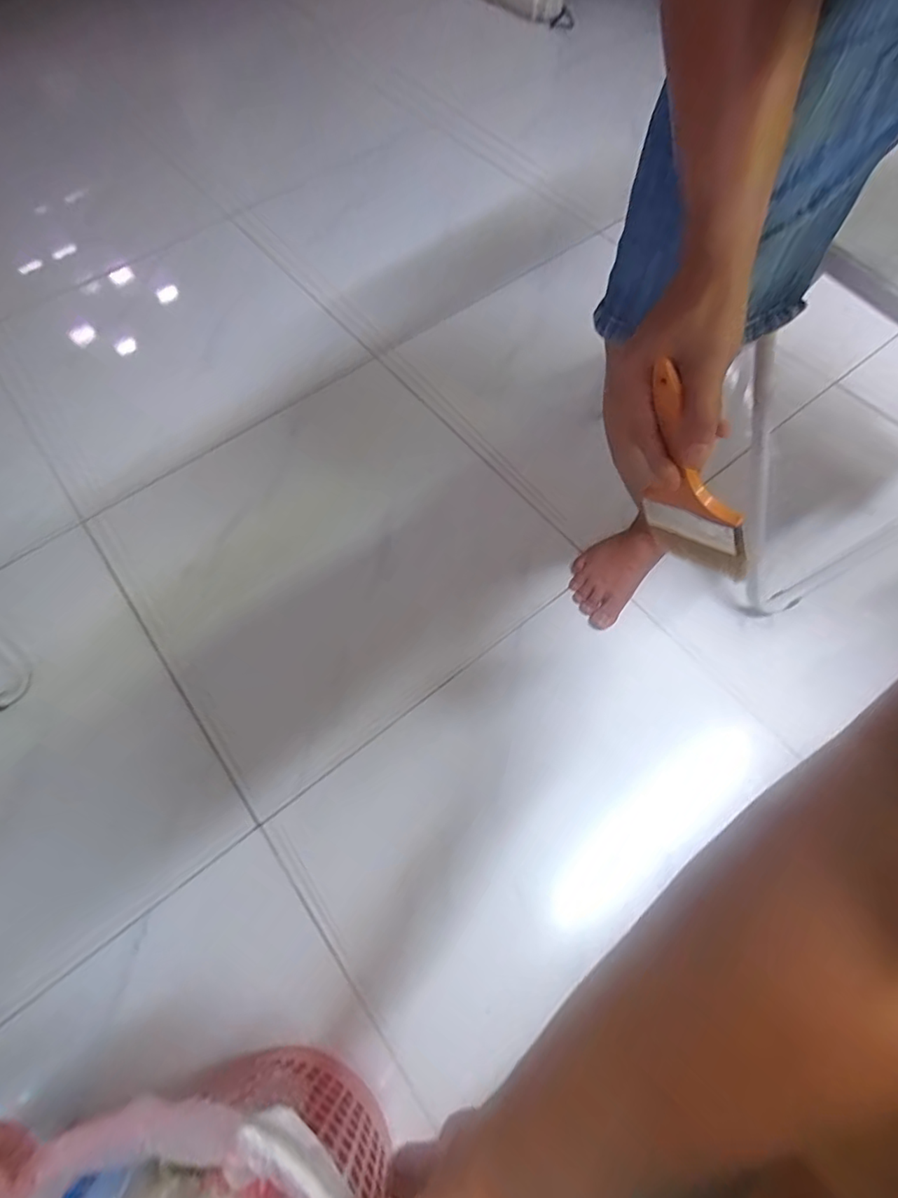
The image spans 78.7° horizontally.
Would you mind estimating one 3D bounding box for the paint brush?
[{"bbox_3d":[0.171,-0.089,0.406,0.084,0.169,0.028,17,60,43],"label":"paint brush"}]

